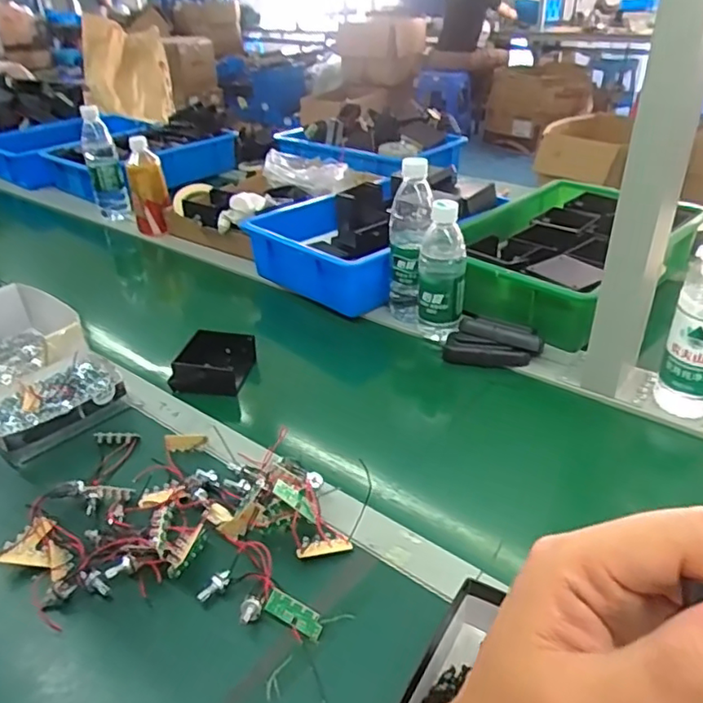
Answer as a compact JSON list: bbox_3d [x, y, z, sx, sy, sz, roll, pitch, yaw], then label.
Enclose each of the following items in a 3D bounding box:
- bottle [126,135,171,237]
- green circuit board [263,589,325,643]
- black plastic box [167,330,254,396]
[{"bbox_3d":[-0.396,-0.315,1.163,0.071,0.181,0.055,-11,33,-13],"label":"bottle"},{"bbox_3d":[-0.044,0.205,0.466,0.049,0.004,0.018,25,62,22],"label":"green circuit board"},{"bbox_3d":[-0.177,0.013,0.767,0.083,0.044,0.097,4,33,10],"label":"black plastic box"}]

